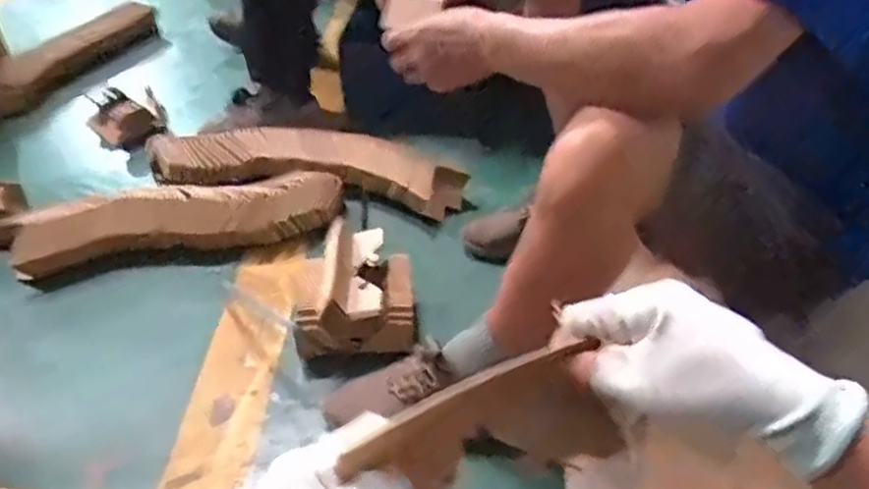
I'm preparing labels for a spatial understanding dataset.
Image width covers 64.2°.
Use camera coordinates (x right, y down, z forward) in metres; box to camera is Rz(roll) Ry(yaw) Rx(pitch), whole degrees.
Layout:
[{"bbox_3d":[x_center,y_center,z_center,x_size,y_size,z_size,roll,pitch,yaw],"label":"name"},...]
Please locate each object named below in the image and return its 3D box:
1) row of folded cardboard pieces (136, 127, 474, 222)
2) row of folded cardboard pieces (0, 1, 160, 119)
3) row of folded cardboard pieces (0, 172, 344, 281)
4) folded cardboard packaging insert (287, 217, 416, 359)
[{"bbox_3d":[-0.258,-0.166,1.304,0.619,0.082,0.142,11,40,12],"label":"row of folded cardboard pieces"},{"bbox_3d":[-0.839,-0.462,1.637,0.078,0.097,0.512,15,41,17],"label":"row of folded cardboard pieces"},{"bbox_3d":[-0.421,-0.042,1.170,0.534,0.078,0.114,-7,40,-10],"label":"row of folded cardboard pieces"},{"bbox_3d":[-0.116,0.072,1.008,0.183,0.135,0.169,-10,40,-13],"label":"folded cardboard packaging insert"}]

